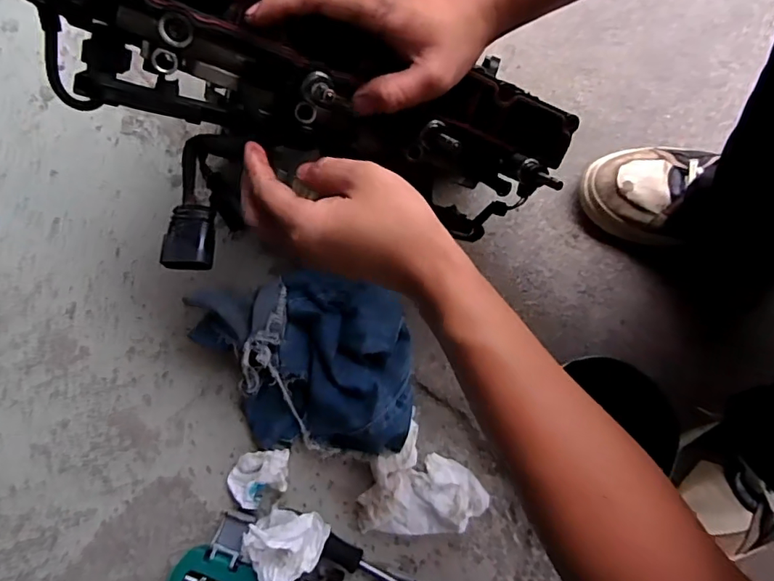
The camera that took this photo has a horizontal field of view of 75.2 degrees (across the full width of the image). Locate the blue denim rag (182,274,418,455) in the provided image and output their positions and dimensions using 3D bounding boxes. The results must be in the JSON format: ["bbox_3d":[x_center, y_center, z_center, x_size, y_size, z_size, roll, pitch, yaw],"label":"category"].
[{"bbox_3d":[-0.084,0.073,0.497,0.216,0.073,0.158,3,79,4],"label":"blue denim rag"}]

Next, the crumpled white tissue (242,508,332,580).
[{"bbox_3d":[-0.093,0.227,0.448,0.080,0.071,0.055,-24,77,-4],"label":"crumpled white tissue"}]

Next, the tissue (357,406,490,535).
[{"bbox_3d":[0.025,0.195,0.482,0.107,0.028,0.101,-38,78,-11],"label":"tissue"}]

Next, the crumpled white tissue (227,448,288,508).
[{"bbox_3d":[-0.124,0.182,0.487,0.060,0.033,0.049,-8,76,0],"label":"crumpled white tissue"}]

